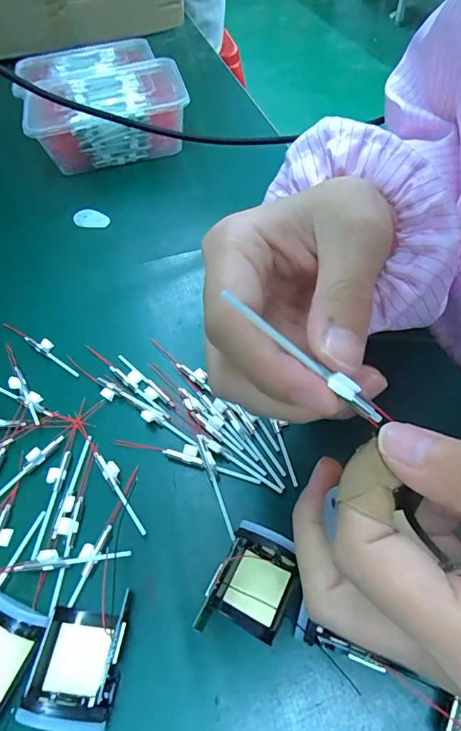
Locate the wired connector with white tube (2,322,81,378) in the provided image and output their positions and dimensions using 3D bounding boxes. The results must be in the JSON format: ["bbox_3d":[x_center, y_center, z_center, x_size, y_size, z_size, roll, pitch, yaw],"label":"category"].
[{"bbox_3d":[-0.139,-0.015,0.300,0.084,0.006,0.011,28,59,22],"label":"wired connector with white tube"}]

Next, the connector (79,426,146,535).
[{"bbox_3d":[-0.069,0.062,0.234,0.009,0.006,0.080,-35,59,-19],"label":"connector"}]

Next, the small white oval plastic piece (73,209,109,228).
[{"bbox_3d":[-0.134,-0.142,0.394,0.036,0.012,0.014,7,55,10],"label":"small white oval plastic piece"}]

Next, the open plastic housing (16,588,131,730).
[{"bbox_3d":[-0.069,0.131,0.178,0.038,0.018,0.044,-2,54,4],"label":"open plastic housing"}]

